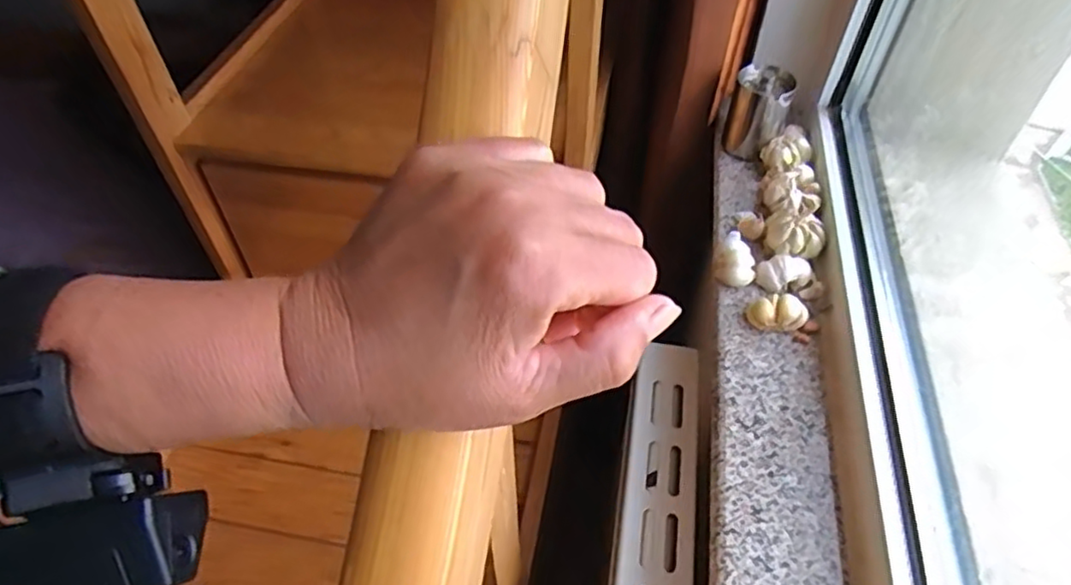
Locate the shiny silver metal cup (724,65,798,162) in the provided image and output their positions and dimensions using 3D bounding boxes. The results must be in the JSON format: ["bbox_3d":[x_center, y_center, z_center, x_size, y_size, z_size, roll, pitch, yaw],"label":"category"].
[{"bbox_3d":[0.244,-0.196,0.713,0.057,0.089,0.050,17,52,16],"label":"shiny silver metal cup"}]

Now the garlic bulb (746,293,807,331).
[{"bbox_3d":[0.213,0.018,0.573,0.046,0.027,0.026,1,49,3],"label":"garlic bulb"}]

